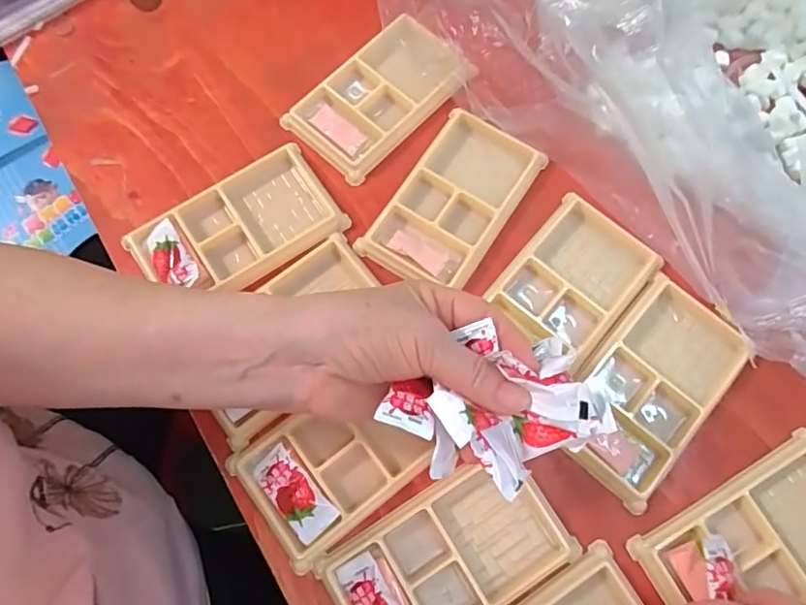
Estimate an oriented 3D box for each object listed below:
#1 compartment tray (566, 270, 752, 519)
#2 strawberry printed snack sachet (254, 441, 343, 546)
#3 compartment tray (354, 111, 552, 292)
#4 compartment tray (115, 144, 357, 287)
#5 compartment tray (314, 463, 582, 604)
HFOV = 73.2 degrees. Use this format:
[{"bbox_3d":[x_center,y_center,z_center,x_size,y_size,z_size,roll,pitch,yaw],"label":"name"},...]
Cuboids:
[{"bbox_3d":[0.158,0.053,0.347,0.073,0.011,0.137,40,76,11],"label":"compartment tray"},{"bbox_3d":[-0.065,0.115,0.325,0.025,0.010,0.055,-42,78,-12],"label":"strawberry printed snack sachet"},{"bbox_3d":[0.036,-0.071,0.384,0.075,0.012,0.133,34,75,9],"label":"compartment tray"},{"bbox_3d":[-0.113,-0.049,0.376,0.135,0.012,0.076,-32,76,-10],"label":"compartment tray"},{"bbox_3d":[0.026,0.149,0.315,0.135,0.010,0.080,-31,76,-10],"label":"compartment tray"}]

